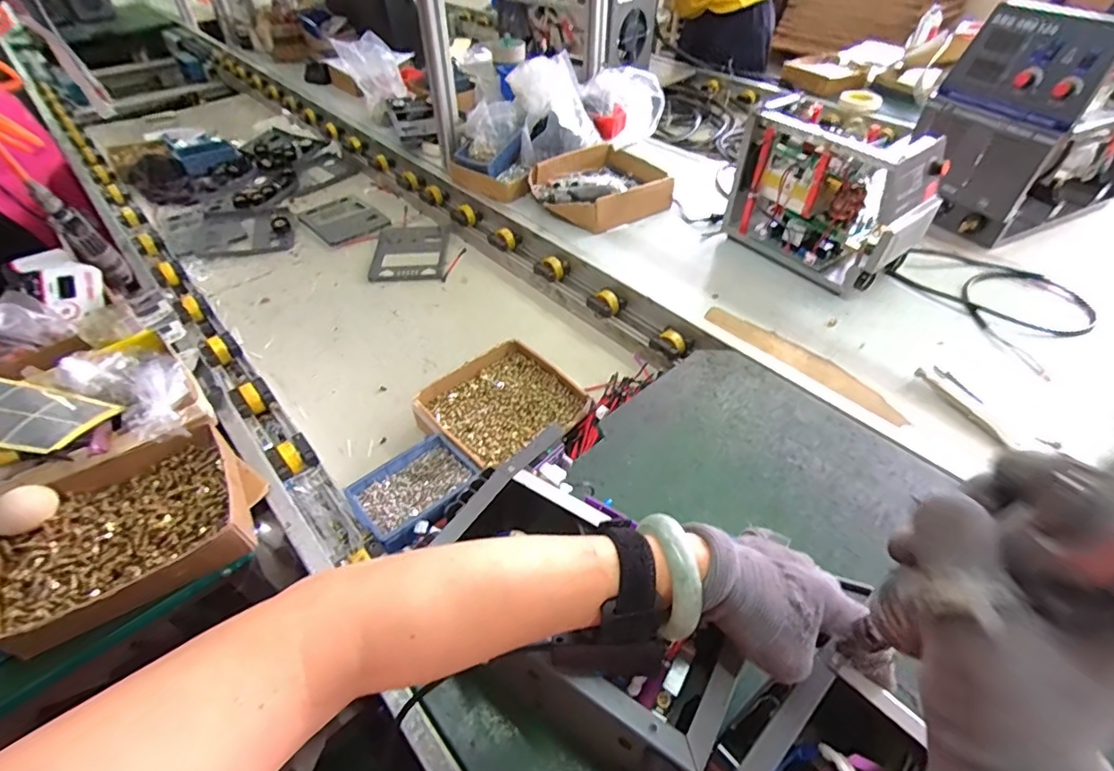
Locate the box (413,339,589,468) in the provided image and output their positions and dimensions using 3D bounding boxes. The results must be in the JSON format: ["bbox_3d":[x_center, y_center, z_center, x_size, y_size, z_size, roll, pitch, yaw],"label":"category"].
[{"bbox_3d":[-0.081,0.036,0.786,0.205,0.051,0.211,35,56,29],"label":"box"}]

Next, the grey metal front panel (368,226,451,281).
[{"bbox_3d":[-0.320,-0.290,1.129,0.155,0.019,0.189,-2,46,-2],"label":"grey metal front panel"}]

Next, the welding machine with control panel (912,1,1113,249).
[{"bbox_3d":[0.961,-0.515,1.000,0.496,0.352,0.222,-19,48,-17],"label":"welding machine with control panel"}]

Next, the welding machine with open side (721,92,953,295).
[{"bbox_3d":[0.460,-0.319,0.889,0.129,0.225,0.298,-29,53,-25],"label":"welding machine with open side"}]

